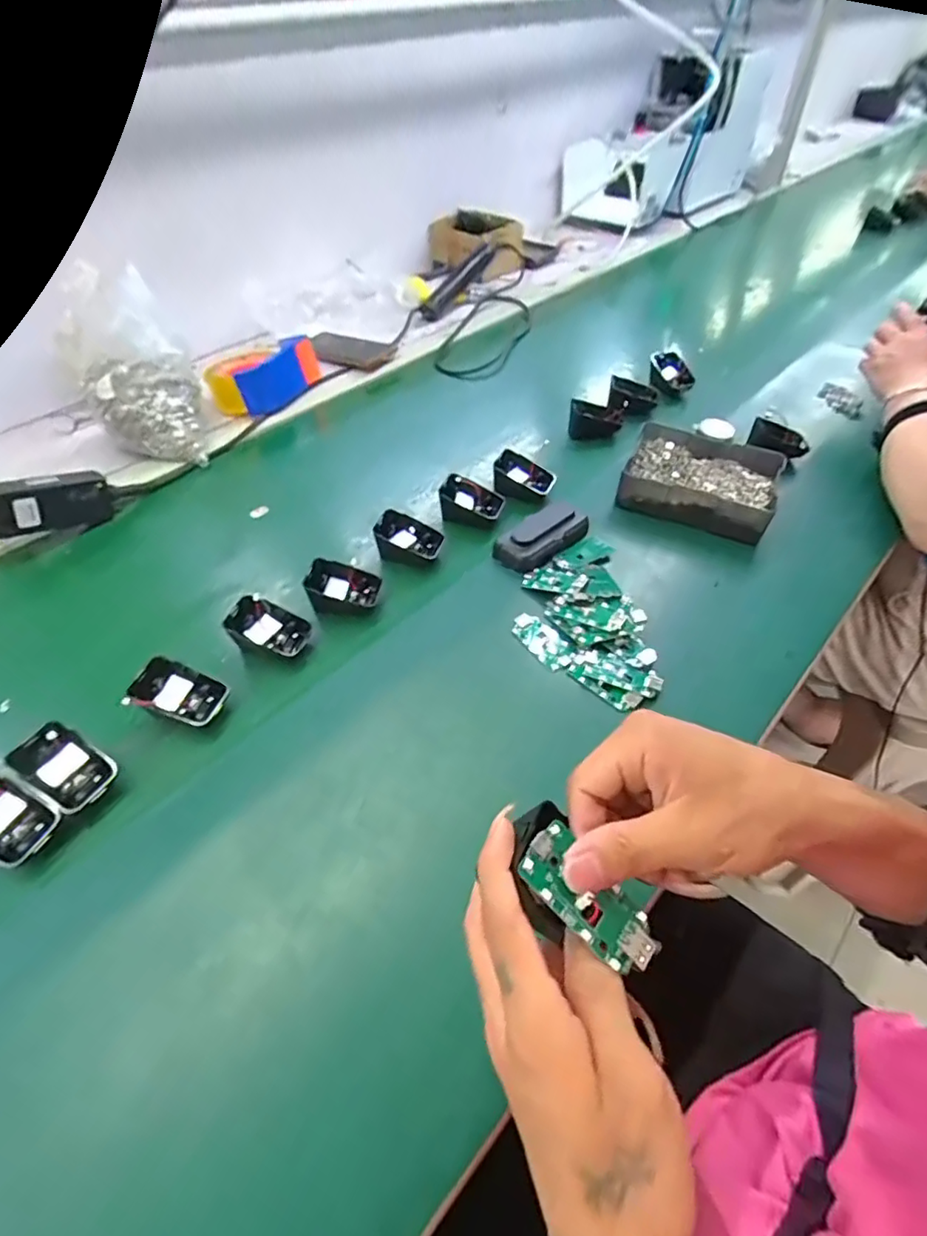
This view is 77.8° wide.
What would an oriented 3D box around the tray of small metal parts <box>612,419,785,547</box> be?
[{"bbox_3d":[0.265,-0.152,0.646,0.158,0.052,0.125,17,51,16],"label":"tray of small metal parts"}]

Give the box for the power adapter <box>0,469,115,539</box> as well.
[{"bbox_3d":[-0.441,-0.124,0.614,0.026,0.054,0.114,32,36,27],"label":"power adapter"}]

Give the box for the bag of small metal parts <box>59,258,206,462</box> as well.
[{"bbox_3d":[-0.396,-0.288,0.709,0.123,0.175,0.158,-30,54,-22],"label":"bag of small metal parts"}]

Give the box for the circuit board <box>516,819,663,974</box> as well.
[{"bbox_3d":[0.055,0.119,0.245,0.065,0.007,0.031,42,59,9],"label":"circuit board"}]

